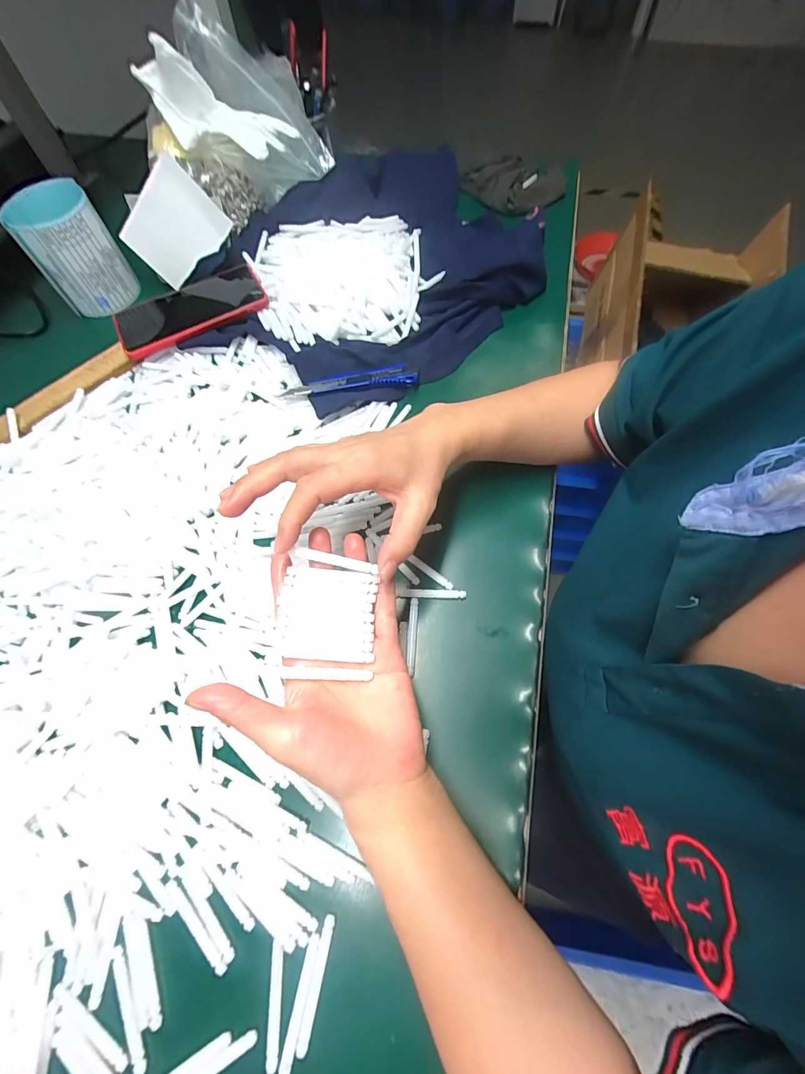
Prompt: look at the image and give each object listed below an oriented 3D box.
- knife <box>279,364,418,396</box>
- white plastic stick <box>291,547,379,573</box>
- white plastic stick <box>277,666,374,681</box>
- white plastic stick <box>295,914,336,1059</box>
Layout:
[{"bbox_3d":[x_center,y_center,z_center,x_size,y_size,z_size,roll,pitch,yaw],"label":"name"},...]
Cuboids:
[{"bbox_3d":[-0.054,-0.162,0.435,0.138,0.010,0.023,-6,65,-1],"label":"knife"},{"bbox_3d":[-0.041,0.015,0.264,0.052,0.005,0.006,13,64,-14],"label":"white plastic stick"},{"bbox_3d":[-0.045,0.080,0.247,0.053,0.004,0.006,8,63,-19],"label":"white plastic stick"},{"bbox_3d":[-0.049,0.252,0.238,0.006,0.004,0.058,10,65,6],"label":"white plastic stick"}]

